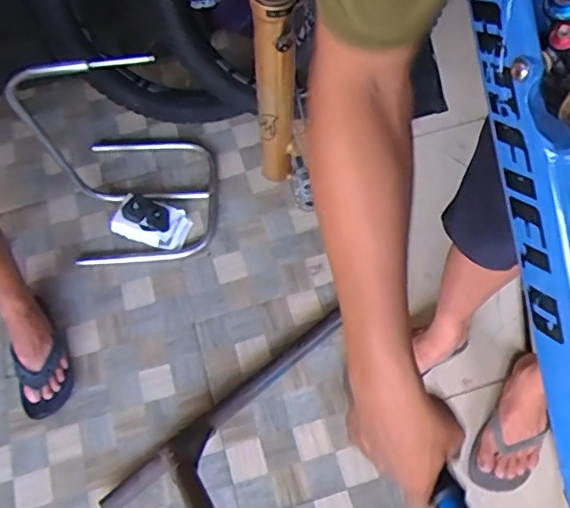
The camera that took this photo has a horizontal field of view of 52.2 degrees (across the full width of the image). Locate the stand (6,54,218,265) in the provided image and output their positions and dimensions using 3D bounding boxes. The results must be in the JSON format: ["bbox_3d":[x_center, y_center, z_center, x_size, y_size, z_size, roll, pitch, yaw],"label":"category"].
[{"bbox_3d":[-0.341,-0.225,1.169,0.344,0.466,0.330,-5,65,0],"label":"stand"}]

